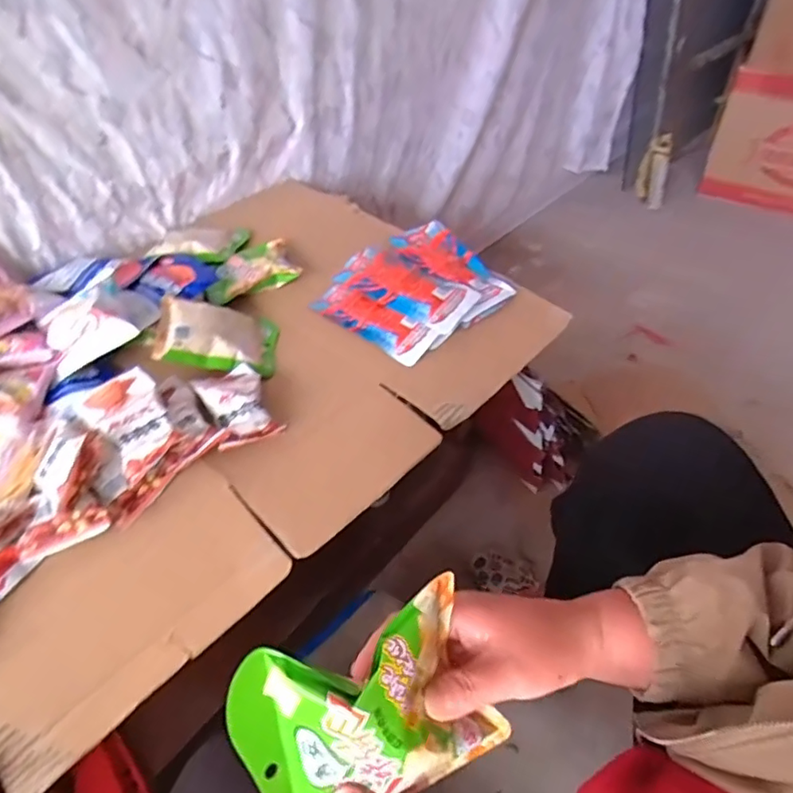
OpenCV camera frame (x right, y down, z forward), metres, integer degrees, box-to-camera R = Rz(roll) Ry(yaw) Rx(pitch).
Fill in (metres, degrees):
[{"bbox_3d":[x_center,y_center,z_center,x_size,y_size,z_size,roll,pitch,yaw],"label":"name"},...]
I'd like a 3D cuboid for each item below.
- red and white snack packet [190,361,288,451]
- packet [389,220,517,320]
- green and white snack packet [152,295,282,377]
[{"bbox_3d":[-0.185,0.010,0.647,0.071,0.051,0.117,-25,50,-19],"label":"red and white snack packet"},{"bbox_3d":[0.080,-0.192,0.822,0.089,0.037,0.197,-27,50,-20],"label":"packet"},{"bbox_3d":[-0.227,-0.079,0.716,0.140,0.026,0.121,15,40,-25],"label":"green and white snack packet"}]

